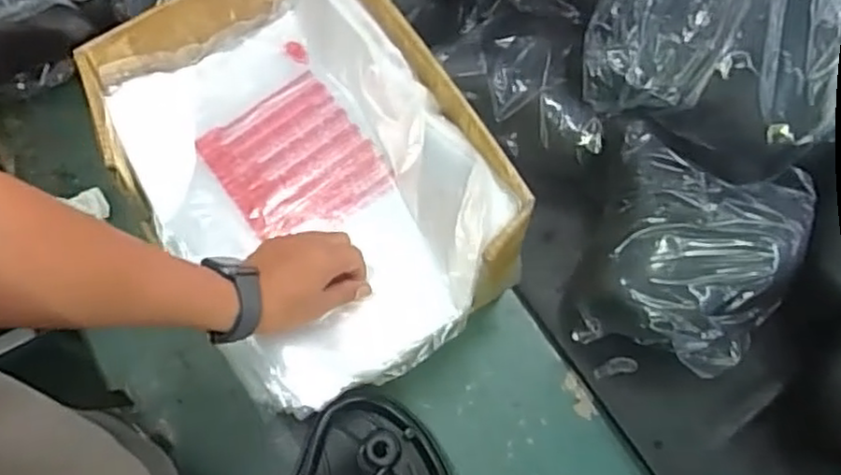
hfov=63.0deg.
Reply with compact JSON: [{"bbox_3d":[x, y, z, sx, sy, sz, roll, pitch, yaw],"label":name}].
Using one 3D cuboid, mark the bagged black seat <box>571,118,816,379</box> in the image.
[{"bbox_3d":[0.301,0.010,0.743,0.221,0.127,0.245,14,69,6],"label":"bagged black seat"}]

